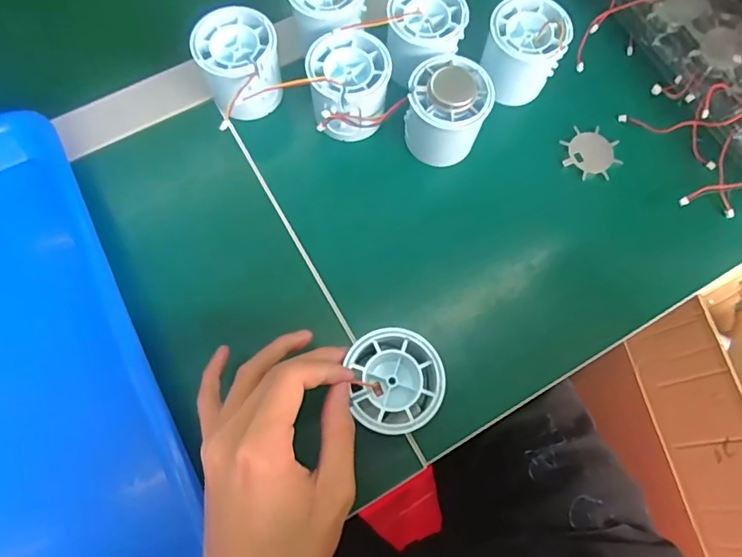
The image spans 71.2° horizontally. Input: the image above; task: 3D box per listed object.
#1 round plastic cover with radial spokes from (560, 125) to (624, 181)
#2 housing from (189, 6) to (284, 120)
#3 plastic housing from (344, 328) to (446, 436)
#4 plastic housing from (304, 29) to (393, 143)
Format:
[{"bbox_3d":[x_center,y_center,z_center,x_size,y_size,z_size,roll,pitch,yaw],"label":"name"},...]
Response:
[{"bbox_3d":[0.162,-0.093,0.383,0.041,0.006,0.041,0,80,1],"label":"round plastic cover with radial spokes"},{"bbox_3d":[-0.091,-0.148,0.365,0.053,0.051,0.057,0,72,-1],"label":"housing"},{"bbox_3d":[0.014,0.057,0.287,0.049,0.017,0.054,2,72,-1],"label":"plastic housing"},{"bbox_3d":[-0.015,-0.130,0.357,0.053,0.045,0.056,0,72,-1],"label":"plastic housing"}]

